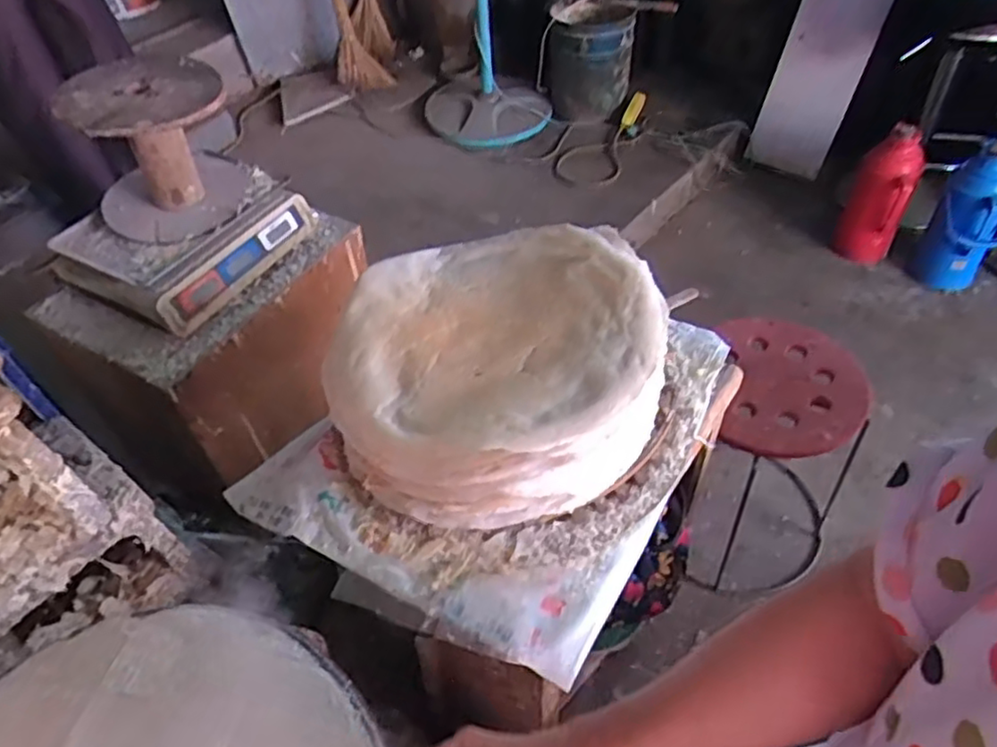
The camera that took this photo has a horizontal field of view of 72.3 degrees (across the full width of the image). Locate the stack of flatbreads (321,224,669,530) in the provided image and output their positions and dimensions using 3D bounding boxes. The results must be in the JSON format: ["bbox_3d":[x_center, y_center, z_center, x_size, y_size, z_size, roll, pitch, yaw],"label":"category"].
[{"bbox_3d":[-0.003,-0.016,0.800,0.366,0.119,0.372,10,50,16],"label":"stack of flatbreads"}]

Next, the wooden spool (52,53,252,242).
[{"bbox_3d":[-0.537,-0.360,1.081,0.227,0.199,0.235,-3,47,4],"label":"wooden spool"}]

